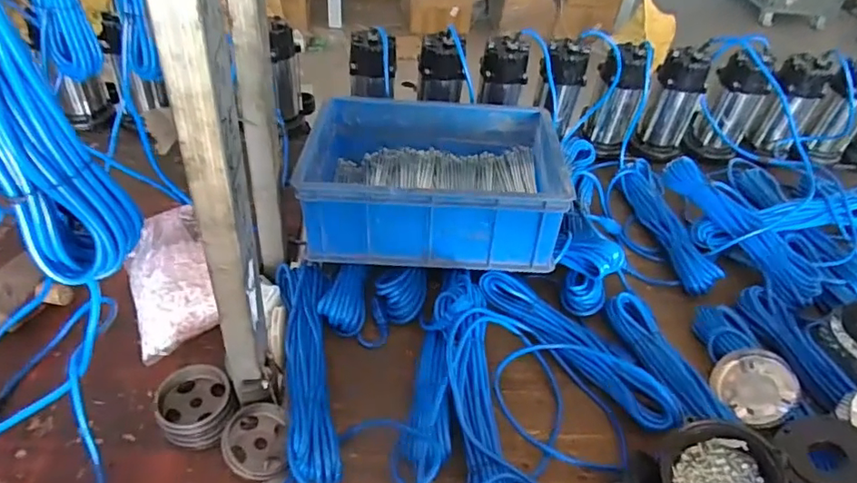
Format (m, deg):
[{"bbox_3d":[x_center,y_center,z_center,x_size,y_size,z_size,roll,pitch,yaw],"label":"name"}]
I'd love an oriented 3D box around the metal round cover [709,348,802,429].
[{"bbox_3d":[0.464,0.204,0.788,0.020,0.101,0.110,18,21,-35],"label":"metal round cover"}]

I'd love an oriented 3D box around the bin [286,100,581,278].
[{"bbox_3d":[0.004,-0.106,0.938,0.391,0.170,0.315,2,43,-5],"label":"bin"}]

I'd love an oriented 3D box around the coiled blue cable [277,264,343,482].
[{"bbox_3d":[-0.163,0.151,0.742,0.065,0.046,0.351,-5,44,-12],"label":"coiled blue cable"}]

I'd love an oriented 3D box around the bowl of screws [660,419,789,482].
[{"bbox_3d":[0.347,0.277,0.653,0.134,0.075,0.117,36,50,28],"label":"bowl of screws"}]

